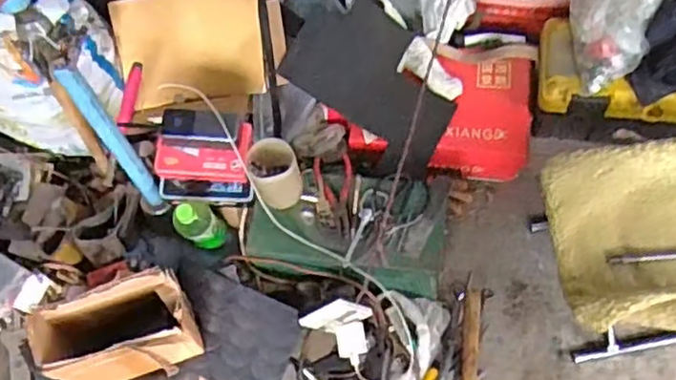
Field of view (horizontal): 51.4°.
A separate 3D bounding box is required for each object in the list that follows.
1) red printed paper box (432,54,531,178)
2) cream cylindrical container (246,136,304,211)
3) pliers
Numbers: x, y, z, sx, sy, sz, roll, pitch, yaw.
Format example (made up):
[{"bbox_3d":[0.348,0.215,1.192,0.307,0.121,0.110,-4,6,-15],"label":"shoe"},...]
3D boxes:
[{"bbox_3d":[0.272,-0.135,1.288,0.163,0.065,0.229,8,91,-14],"label":"red printed paper box"},{"bbox_3d":[-0.098,-0.024,1.115,0.077,0.086,0.083,-2,63,3],"label":"cream cylindrical container"},{"bbox_3d":[-0.003,-0.001,1.160,0.061,0.032,0.167,-8,63,0],"label":"pliers"}]

